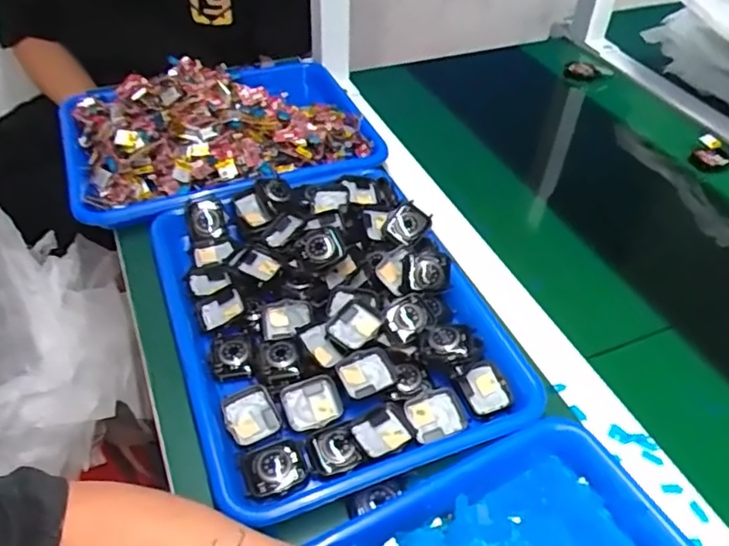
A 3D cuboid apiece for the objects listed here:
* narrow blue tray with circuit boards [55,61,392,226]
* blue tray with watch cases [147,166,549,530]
[{"bbox_3d":[-0.168,-0.176,0.709,0.346,0.063,0.264,-16,48,-16],"label":"narrow blue tray with circuit boards"},{"bbox_3d":[-0.034,0.028,0.528,0.256,0.045,0.332,-15,47,-16],"label":"blue tray with watch cases"}]

